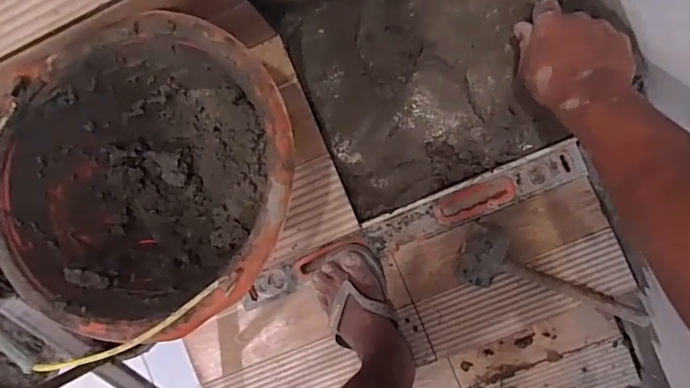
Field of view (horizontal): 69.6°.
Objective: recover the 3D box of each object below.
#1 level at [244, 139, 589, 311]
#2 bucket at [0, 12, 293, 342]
[{"bbox_3d":[0.097,0.053,0.791,0.563,0.025,0.061,-22,89,9],"label":"level"},{"bbox_3d":[-0.171,-0.015,0.517,0.260,0.190,0.283,0,92,8],"label":"bucket"}]

